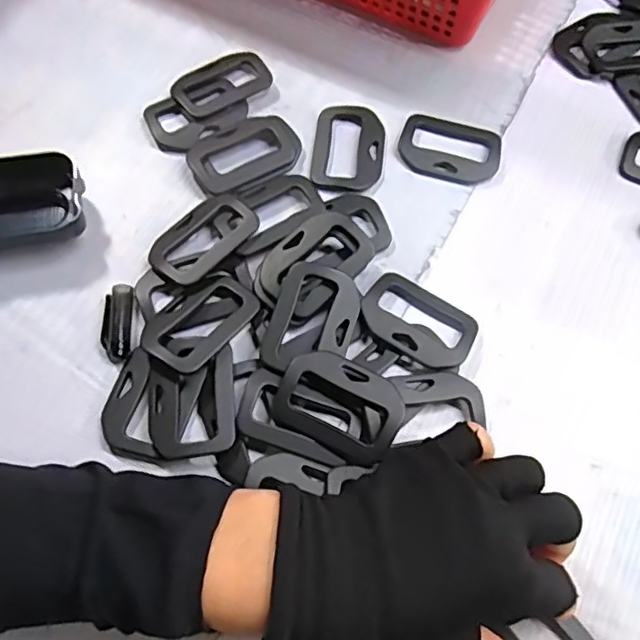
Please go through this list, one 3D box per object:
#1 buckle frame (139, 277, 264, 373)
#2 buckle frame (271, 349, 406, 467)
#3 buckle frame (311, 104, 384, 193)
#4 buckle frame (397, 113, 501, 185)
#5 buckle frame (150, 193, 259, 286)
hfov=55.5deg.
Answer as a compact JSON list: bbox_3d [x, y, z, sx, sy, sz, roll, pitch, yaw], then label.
[{"bbox_3d":[-0.060,0.000,0.315,0.039,0.007,0.060,32,62,25],"label":"buckle frame"},{"bbox_3d":[0.010,0.041,0.296,0.060,0.008,0.042,27,69,10],"label":"buckle frame"},{"bbox_3d":[0.018,-0.106,0.370,0.042,0.004,0.062,6,67,1],"label":"buckle frame"},{"bbox_3d":[0.080,-0.106,0.374,0.060,0.004,0.044,13,67,5],"label":"buckle frame"},{"bbox_3d":[-0.065,-0.047,0.338,0.043,0.006,0.060,37,72,27],"label":"buckle frame"}]

